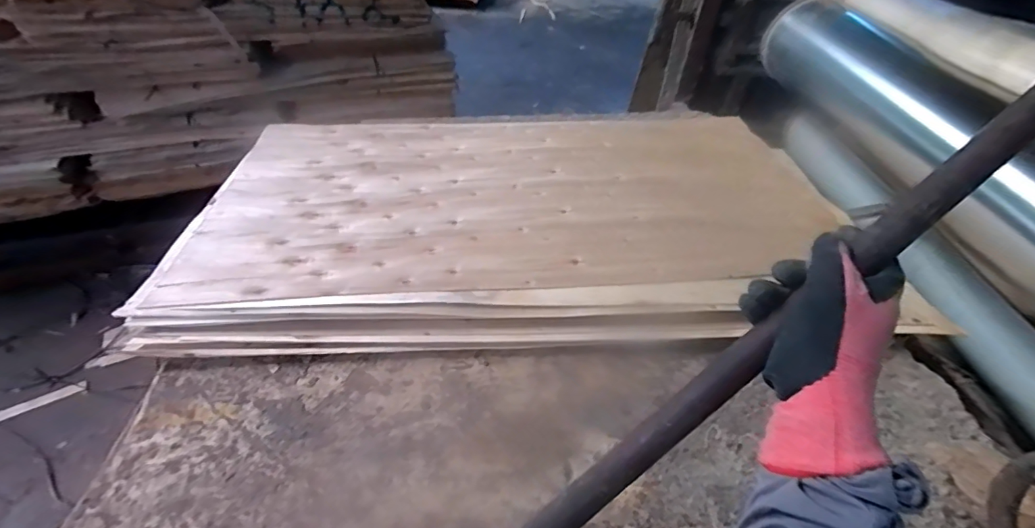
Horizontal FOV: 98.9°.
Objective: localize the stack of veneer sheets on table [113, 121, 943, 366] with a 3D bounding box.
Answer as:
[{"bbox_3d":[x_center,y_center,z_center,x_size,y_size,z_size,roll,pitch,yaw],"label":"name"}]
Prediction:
[{"bbox_3d":[0.033,-0.134,0.924,1.283,0.058,0.709,-2,44,-6],"label":"stack of veneer sheets on table"}]

